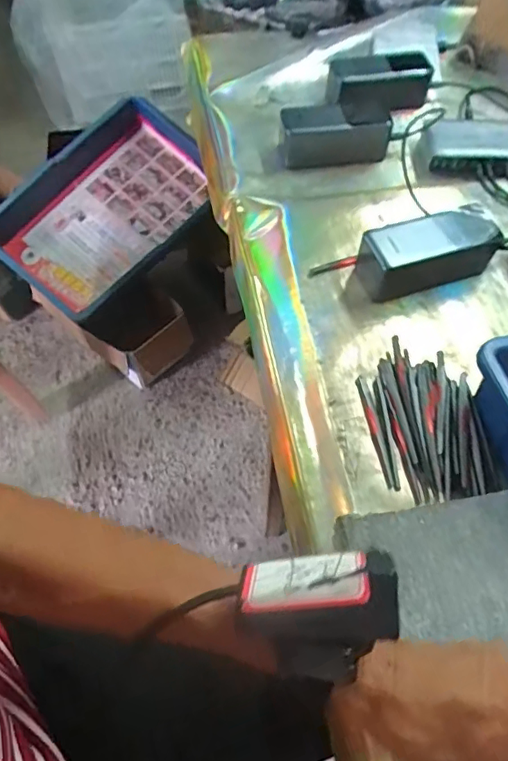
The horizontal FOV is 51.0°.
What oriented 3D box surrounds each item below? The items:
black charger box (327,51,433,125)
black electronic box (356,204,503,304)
[{"bbox_3d":[0.157,-0.370,0.663,0.126,0.045,0.060,-15,61,-8],"label":"black charger box"},{"bbox_3d":[0.169,-0.126,0.515,0.134,0.054,0.053,-14,59,-8],"label":"black electronic box"}]

